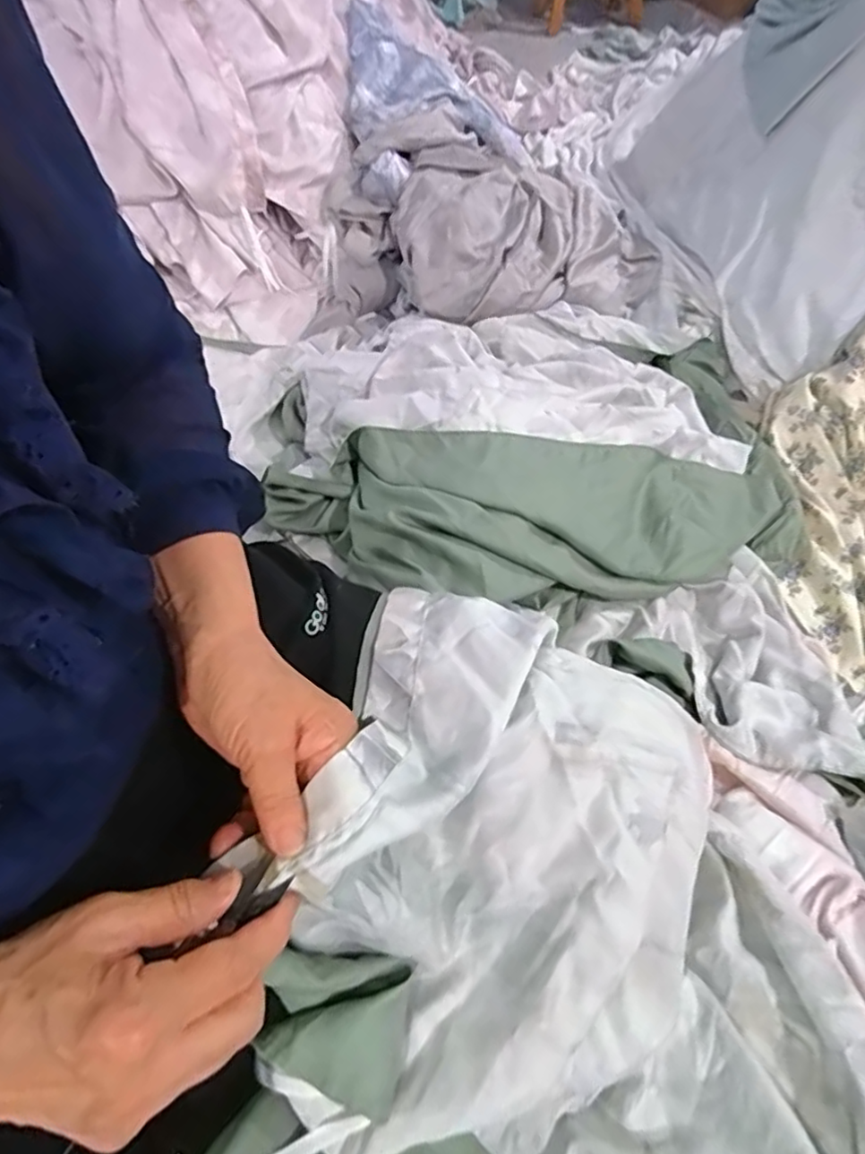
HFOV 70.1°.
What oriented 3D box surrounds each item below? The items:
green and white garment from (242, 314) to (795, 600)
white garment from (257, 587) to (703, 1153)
[{"bbox_3d":[0.176,-0.203,0.951,0.782,0.189,0.561,-5,57,-2],"label":"green and white garment"},{"bbox_3d":[0.045,0.178,0.359,0.225,0.163,0.323,12,58,9],"label":"white garment"}]

